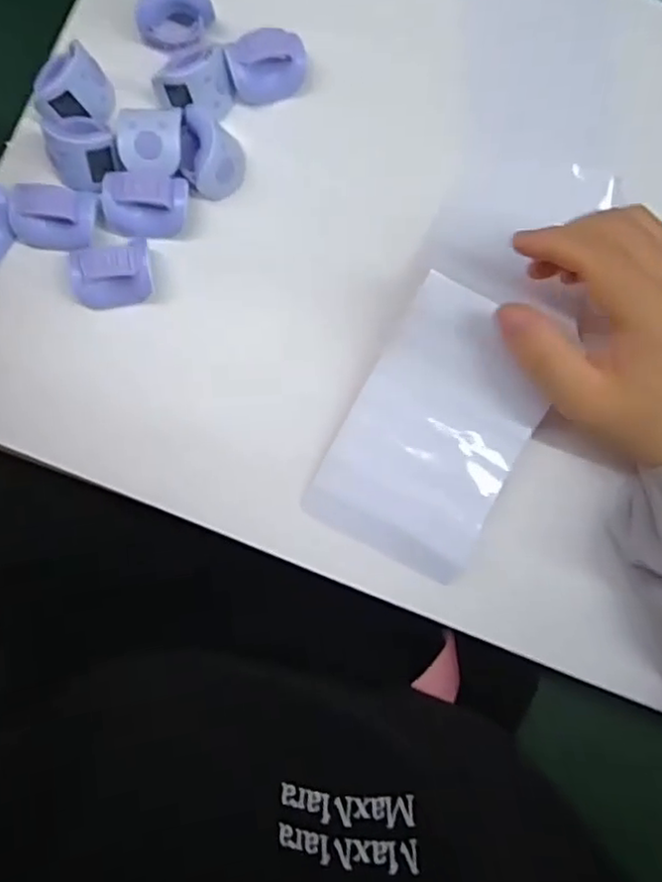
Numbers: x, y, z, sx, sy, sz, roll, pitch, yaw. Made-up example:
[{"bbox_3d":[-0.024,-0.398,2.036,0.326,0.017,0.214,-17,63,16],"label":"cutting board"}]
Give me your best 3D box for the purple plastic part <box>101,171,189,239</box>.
[{"bbox_3d":[-0.093,-0.119,0.331,0.042,0.019,0.028,-3,84,-3],"label":"purple plastic part"}]

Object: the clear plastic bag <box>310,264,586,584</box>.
[{"bbox_3d":[0.052,-0.003,0.326,0.085,0.010,0.135,27,102,2],"label":"clear plastic bag"}]

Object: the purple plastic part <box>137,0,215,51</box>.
[{"bbox_3d":[-0.081,-0.223,0.344,0.039,0.034,0.020,-12,85,-4],"label":"purple plastic part"}]

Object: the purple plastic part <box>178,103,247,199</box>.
[{"bbox_3d":[-0.061,-0.146,0.335,0.030,0.026,0.038,3,84,-3],"label":"purple plastic part"}]

